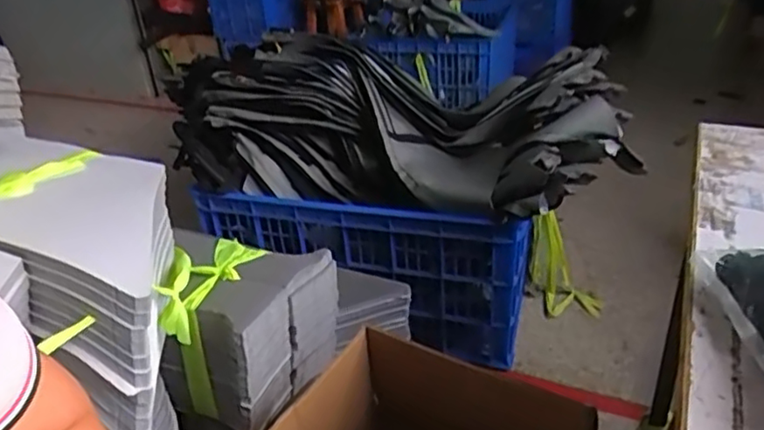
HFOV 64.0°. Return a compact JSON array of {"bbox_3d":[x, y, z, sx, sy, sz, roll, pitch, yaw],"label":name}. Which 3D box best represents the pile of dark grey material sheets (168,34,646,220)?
[{"bbox_3d":[0.012,-0.223,1.543,1.181,0.290,0.498,5,30,16],"label":"pile of dark grey material sheets"}]

